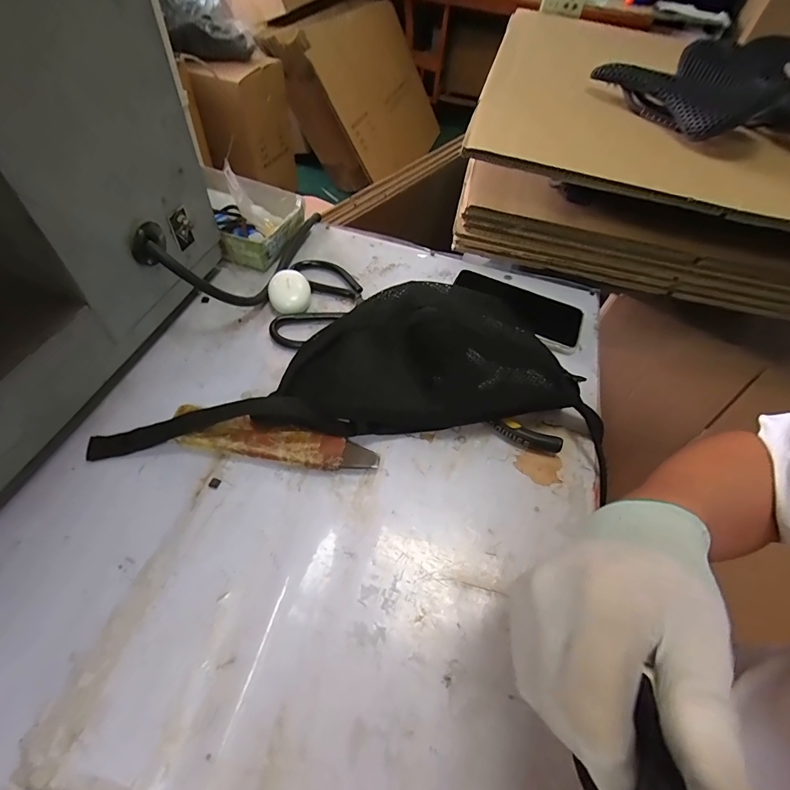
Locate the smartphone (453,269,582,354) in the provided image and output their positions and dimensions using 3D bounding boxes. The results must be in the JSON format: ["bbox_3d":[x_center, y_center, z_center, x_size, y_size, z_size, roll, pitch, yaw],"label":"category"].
[{"bbox_3d":[0.146,-0.109,0.497,0.159,0.012,0.075,25,54,12],"label":"smartphone"}]

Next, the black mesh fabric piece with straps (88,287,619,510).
[{"bbox_3d":[-0.017,-0.026,0.382,0.438,0.090,0.169,7,53,-1],"label":"black mesh fabric piece with straps"}]

